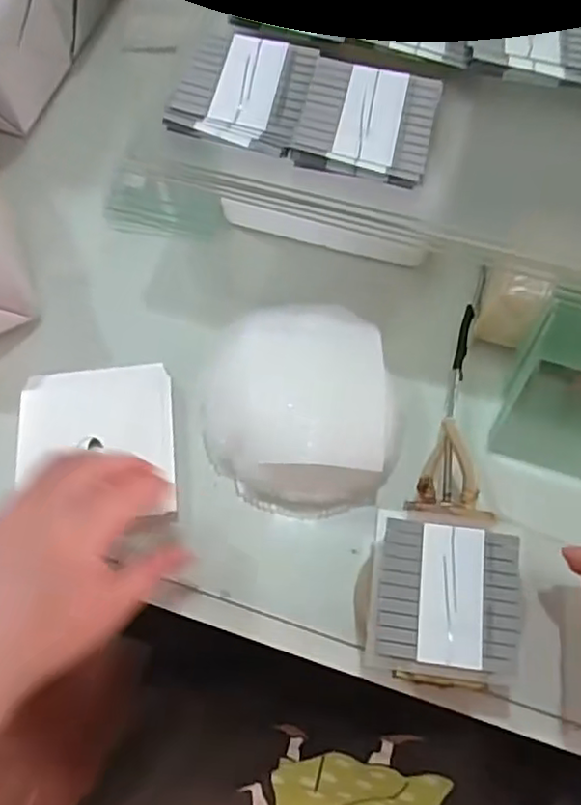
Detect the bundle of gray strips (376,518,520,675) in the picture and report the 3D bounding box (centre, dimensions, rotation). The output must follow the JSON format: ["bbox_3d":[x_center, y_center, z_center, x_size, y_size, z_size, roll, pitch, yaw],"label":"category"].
[{"bbox_3d":[0.091,0.110,0.369,0.077,0.006,0.077,7,67,2],"label":"bundle of gray strips"}]

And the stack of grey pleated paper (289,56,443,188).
[{"bbox_3d":[0.048,-0.174,0.393,0.078,0.009,0.084,14,68,5],"label":"stack of grey pleated paper"}]

